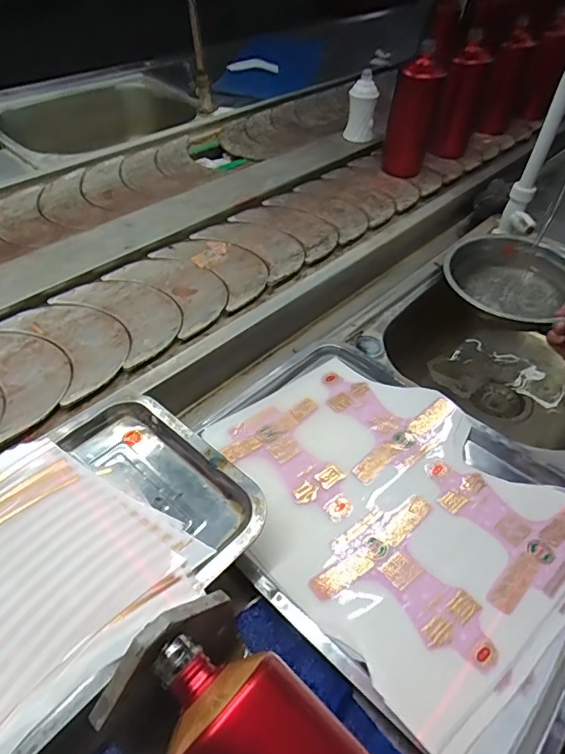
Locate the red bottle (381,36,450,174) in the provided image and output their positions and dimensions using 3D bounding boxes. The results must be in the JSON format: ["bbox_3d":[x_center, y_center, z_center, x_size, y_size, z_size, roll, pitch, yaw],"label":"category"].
[{"bbox_3d":[0.240,-0.475,0.911,0.083,0.185,0.070,14,47,8],"label":"red bottle"}]

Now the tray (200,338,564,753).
[{"bbox_3d":[0.100,0.112,0.464,0.284,0.029,0.384,-33,57,-31],"label":"tray"}]

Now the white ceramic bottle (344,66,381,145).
[{"bbox_3d":[0.165,-0.549,1.016,0.063,0.122,0.052,11,47,7],"label":"white ceramic bottle"}]

